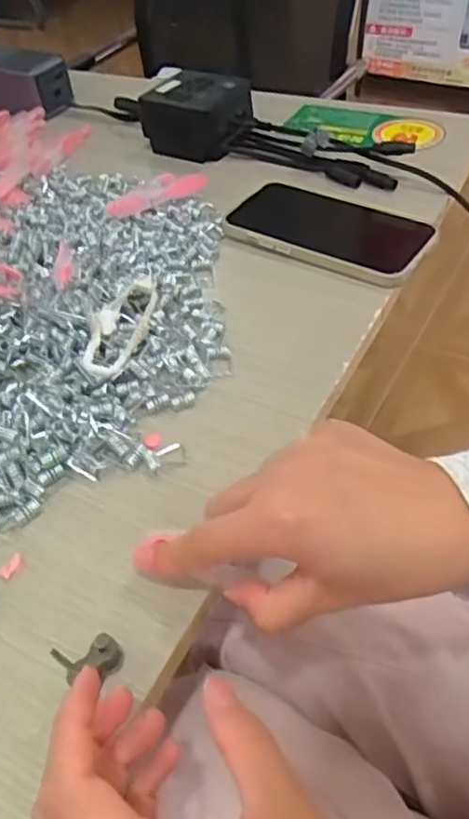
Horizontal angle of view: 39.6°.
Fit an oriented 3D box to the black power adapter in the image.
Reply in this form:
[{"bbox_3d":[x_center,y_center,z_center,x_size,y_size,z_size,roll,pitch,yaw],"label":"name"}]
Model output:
[{"bbox_3d":[-0.034,-0.266,0.588,0.095,0.051,0.064,21,52,24],"label":"black power adapter"}]

